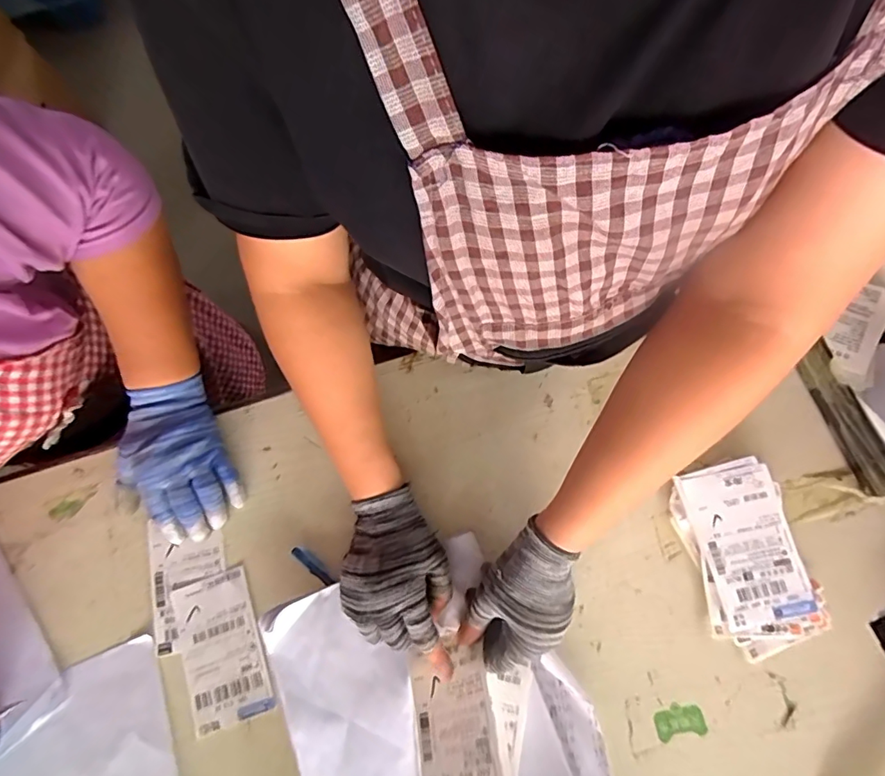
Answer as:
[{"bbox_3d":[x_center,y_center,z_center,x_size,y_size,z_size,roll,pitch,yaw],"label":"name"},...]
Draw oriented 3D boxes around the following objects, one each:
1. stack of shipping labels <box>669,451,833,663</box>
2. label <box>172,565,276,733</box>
[{"bbox_3d":[0.265,0.145,0.428,0.093,0.015,0.154,-12,74,-2],"label":"stack of shipping labels"},{"bbox_3d":[-0.208,0.244,0.460,0.073,0.006,0.129,-21,72,-2],"label":"label"}]

